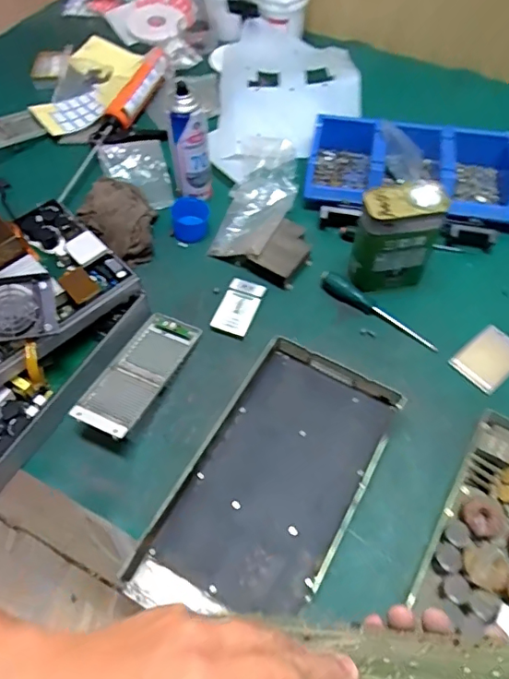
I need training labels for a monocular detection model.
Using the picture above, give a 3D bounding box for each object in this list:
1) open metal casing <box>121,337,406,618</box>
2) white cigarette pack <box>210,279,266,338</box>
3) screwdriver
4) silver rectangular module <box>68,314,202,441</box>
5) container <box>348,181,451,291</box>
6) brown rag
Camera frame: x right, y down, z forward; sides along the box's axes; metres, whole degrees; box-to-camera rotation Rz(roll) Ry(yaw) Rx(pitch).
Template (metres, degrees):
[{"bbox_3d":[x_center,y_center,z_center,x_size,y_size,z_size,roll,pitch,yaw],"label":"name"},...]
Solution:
[{"bbox_3d":[0.028,0.188,0.693,0.212,0.042,0.390,27,62,17],"label":"open metal casing"},{"bbox_3d":[-0.027,-0.054,0.849,0.058,0.016,0.105,18,59,12],"label":"white cigarette pack"},{"bbox_3d":[0.201,-0.047,0.855,0.214,0.027,0.030,34,66,9],"label":"screwdriver"},{"bbox_3d":[-0.169,0.045,0.772,0.084,0.021,0.221,19,48,16],"label":"silver rectangular module"},{"bbox_3d":[0.219,-0.156,0.810,0.125,0.170,0.068,1,58,1],"label":"container"},{"bbox_3d":[-0.244,-0.226,0.938,0.128,0.056,0.202,-29,62,-16],"label":"brown rag"}]

